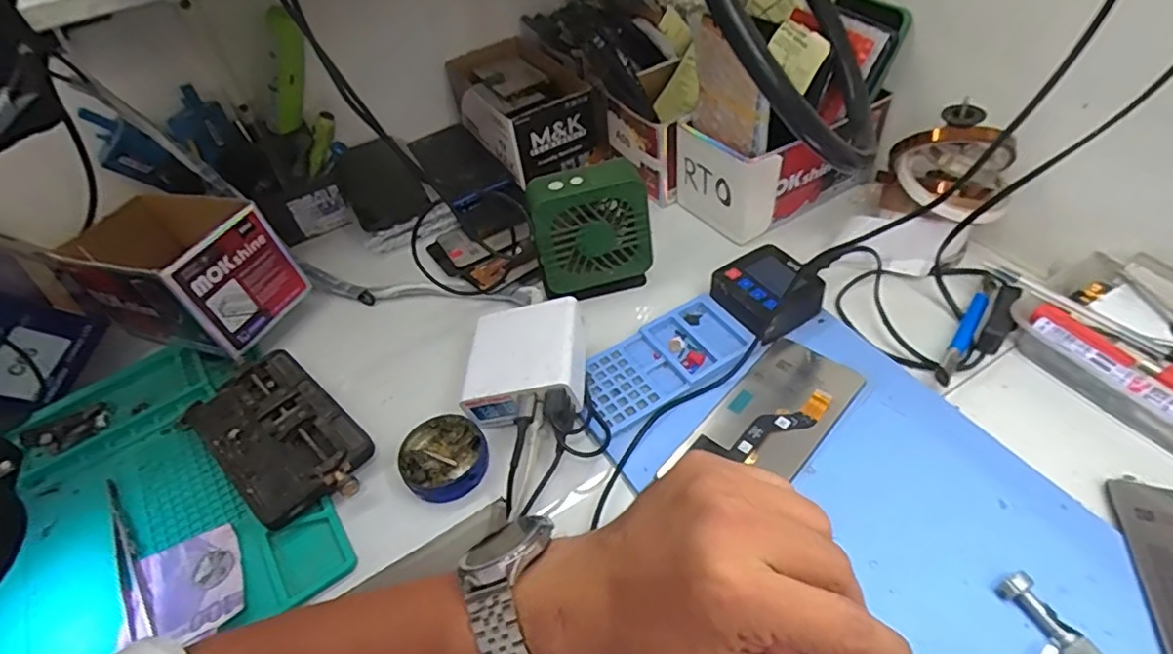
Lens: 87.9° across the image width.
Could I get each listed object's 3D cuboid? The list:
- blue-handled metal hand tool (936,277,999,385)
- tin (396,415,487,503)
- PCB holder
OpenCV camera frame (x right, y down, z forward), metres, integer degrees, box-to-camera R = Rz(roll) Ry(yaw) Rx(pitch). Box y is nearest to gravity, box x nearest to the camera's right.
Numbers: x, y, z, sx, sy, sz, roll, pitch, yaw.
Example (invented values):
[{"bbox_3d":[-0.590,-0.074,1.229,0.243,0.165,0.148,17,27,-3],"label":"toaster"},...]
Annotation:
[{"bbox_3d":[0.296,-0.001,0.471,0.012,0.013,0.132,29,58,27],"label":"blue-handled metal hand tool"},{"bbox_3d":[-0.103,0.095,0.443,0.061,0.016,0.061,-3,49,3],"label":"tin"},{"bbox_3d":[-0.235,0.078,0.461,0.166,0.022,0.087,32,59,29],"label":"PCB holder"}]

